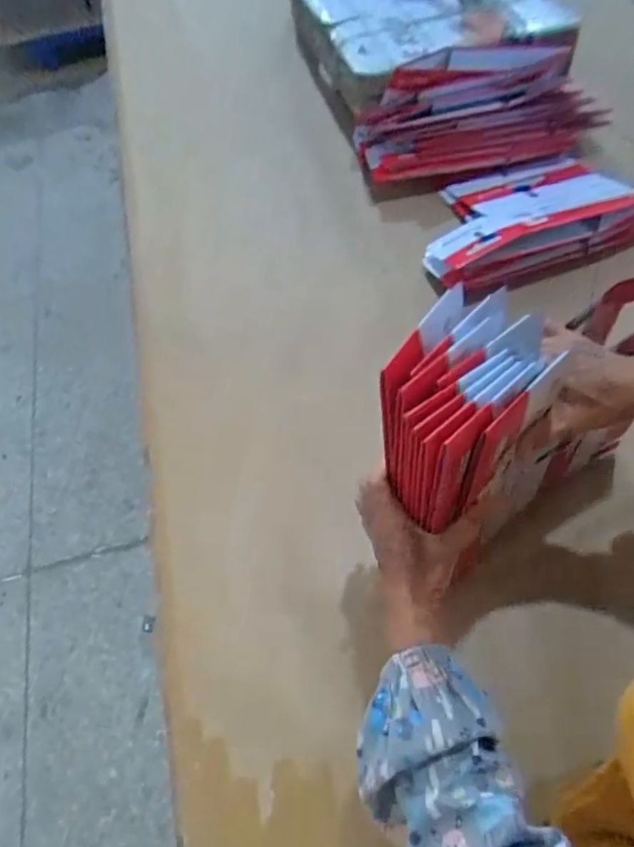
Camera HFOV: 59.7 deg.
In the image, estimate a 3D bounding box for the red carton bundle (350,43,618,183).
[{"bbox_3d":[0.288,-0.554,0.982,0.428,0.132,0.159,-5,60,2],"label":"red carton bundle"}]

